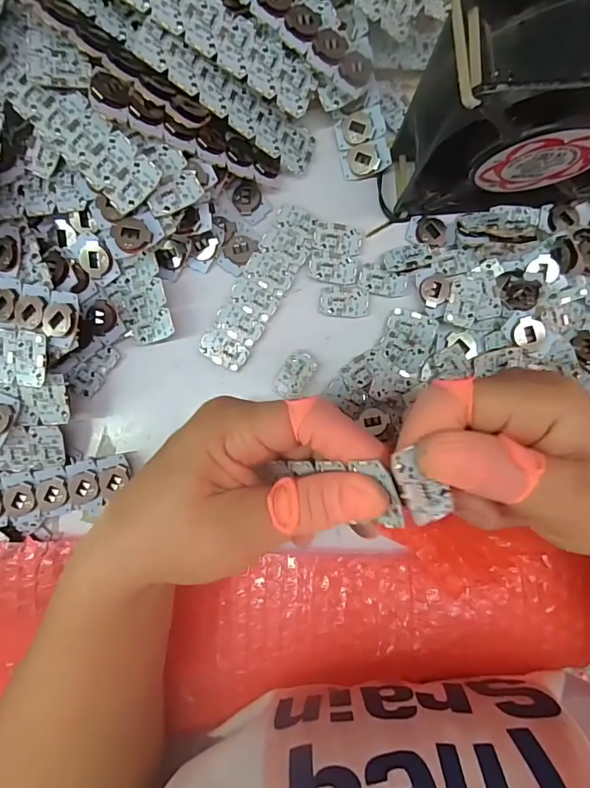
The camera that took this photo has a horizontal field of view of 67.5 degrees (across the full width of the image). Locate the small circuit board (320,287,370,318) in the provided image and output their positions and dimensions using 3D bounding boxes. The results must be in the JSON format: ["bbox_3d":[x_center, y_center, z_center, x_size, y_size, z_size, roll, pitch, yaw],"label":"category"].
[{"bbox_3d":[0.031,-0.057,0.274,0.030,0.004,0.018,3,91,0],"label":"small circuit board"}]

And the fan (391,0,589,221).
[{"bbox_3d":[0.116,-0.131,0.212,0.128,0.108,0.048,-7,91,0],"label":"fan"}]

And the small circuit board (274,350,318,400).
[{"bbox_3d":[0.001,-0.012,0.274,0.019,0.004,0.031,29,90,0],"label":"small circuit board"}]

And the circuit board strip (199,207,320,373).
[{"bbox_3d":[-0.021,-0.066,0.274,0.030,0.005,0.107,32,90,0],"label":"circuit board strip"}]

